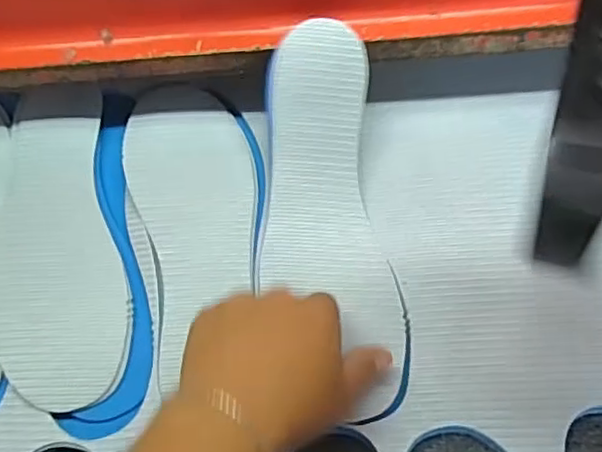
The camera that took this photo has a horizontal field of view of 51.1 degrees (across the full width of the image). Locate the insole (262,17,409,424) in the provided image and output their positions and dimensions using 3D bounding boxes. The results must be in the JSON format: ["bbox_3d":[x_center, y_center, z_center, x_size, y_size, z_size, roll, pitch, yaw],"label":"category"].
[{"bbox_3d":[0.016,-0.006,0.430,0.089,0.052,0.257,-9,84,-4],"label":"insole"}]

